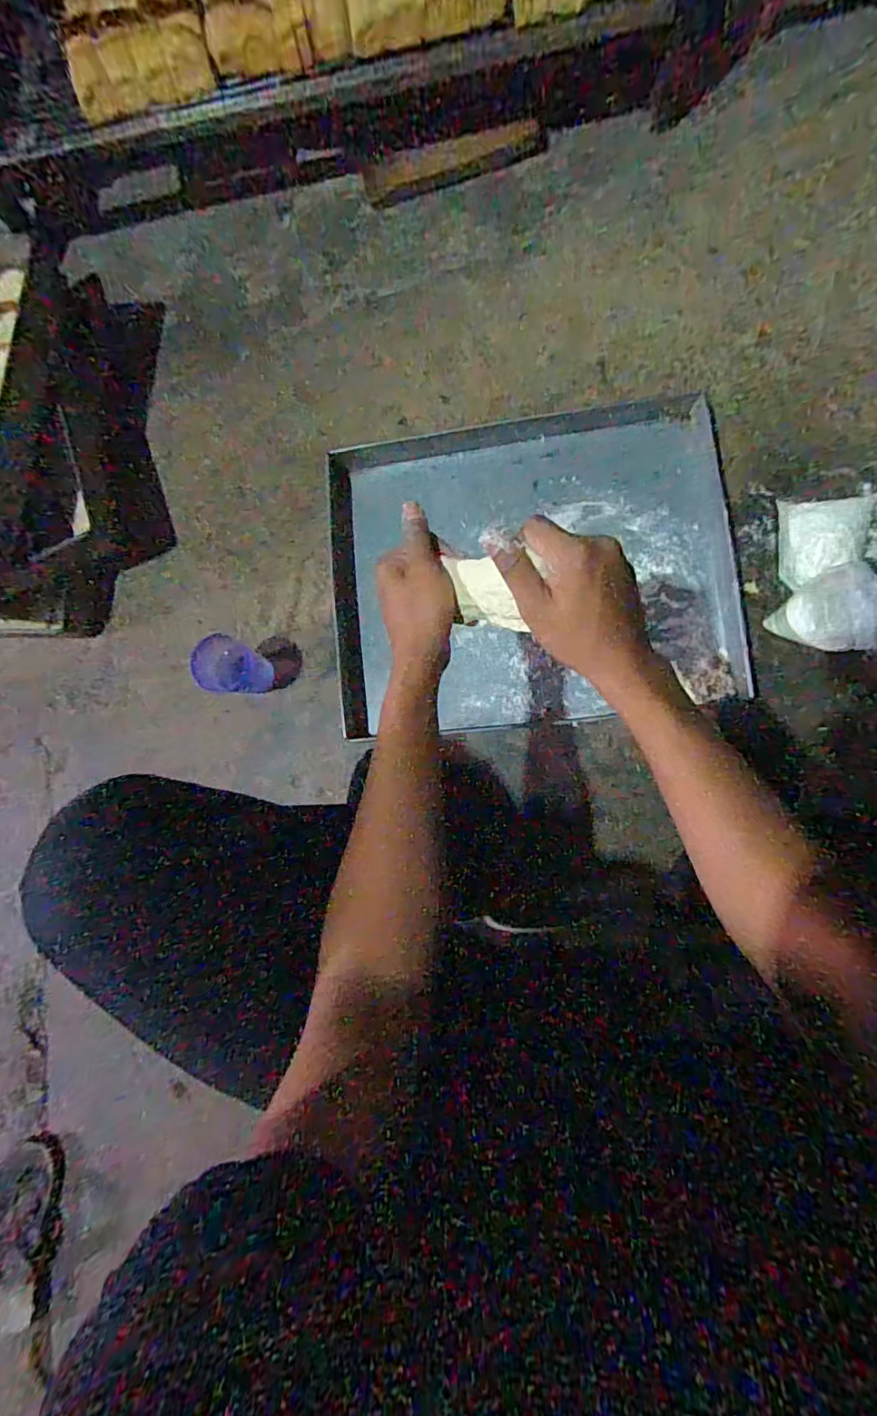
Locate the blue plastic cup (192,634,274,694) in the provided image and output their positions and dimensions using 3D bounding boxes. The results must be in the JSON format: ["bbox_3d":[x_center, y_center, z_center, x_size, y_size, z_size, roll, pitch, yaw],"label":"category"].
[{"bbox_3d":[-0.281,-0.056,0.772,0.080,0.085,0.076,-1,86,8],"label":"blue plastic cup"}]

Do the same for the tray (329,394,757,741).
[{"bbox_3d":[0.122,-0.195,0.763,0.533,0.052,0.432,-6,85,7],"label":"tray"}]

